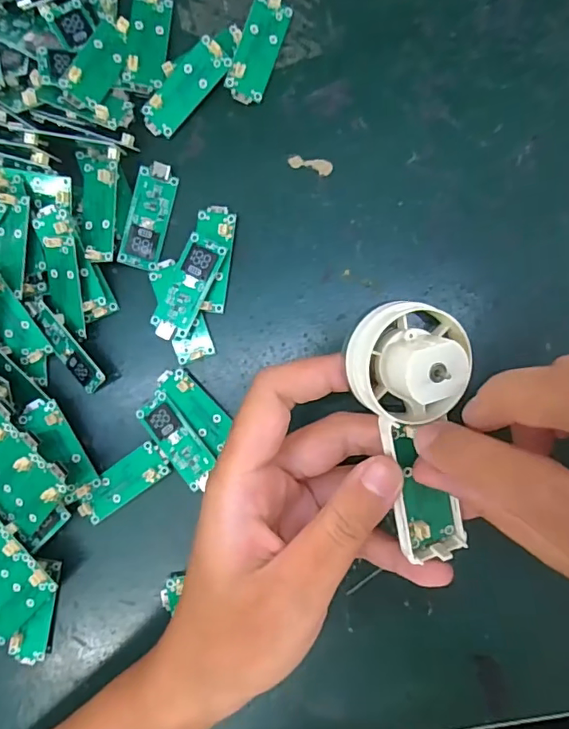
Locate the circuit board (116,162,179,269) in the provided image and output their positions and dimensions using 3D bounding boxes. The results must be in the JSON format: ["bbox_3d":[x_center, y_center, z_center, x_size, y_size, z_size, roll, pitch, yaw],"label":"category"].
[{"bbox_3d":[-0.066,-0.072,0.250,0.018,0.005,0.051,13,91,5],"label":"circuit board"}]

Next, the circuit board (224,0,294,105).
[{"bbox_3d":[-0.013,-0.152,0.247,0.019,0.004,0.050,20,91,-15],"label":"circuit board"}]

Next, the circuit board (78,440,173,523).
[{"bbox_3d":[-0.079,0.058,0.250,0.048,0.006,0.019,-35,87,3],"label":"circuit board"}]

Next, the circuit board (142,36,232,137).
[{"bbox_3d":[-0.049,-0.134,0.249,0.019,0.004,0.050,43,98,-9],"label":"circuit board"}]

